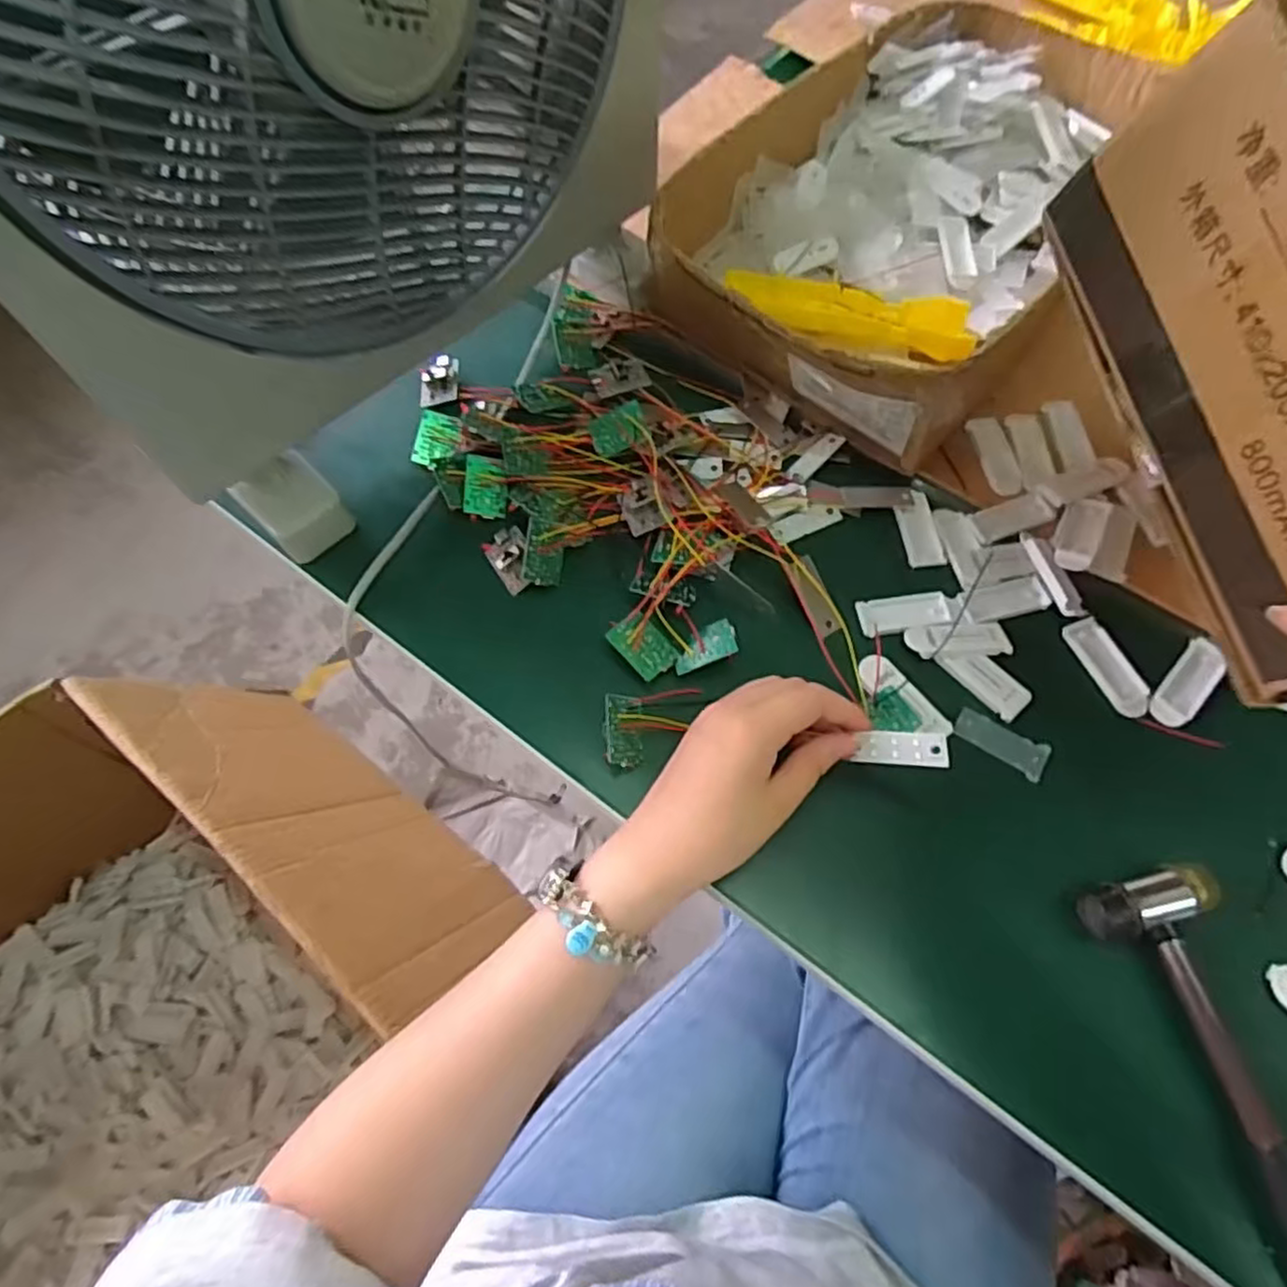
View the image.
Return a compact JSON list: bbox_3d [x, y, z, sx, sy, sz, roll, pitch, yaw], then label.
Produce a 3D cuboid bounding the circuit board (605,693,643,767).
[{"bbox_3d":[-0.009,0.045,0.379,0.027,0.006,0.036,9,72,-38],"label":"circuit board"}]

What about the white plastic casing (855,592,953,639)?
[{"bbox_3d":[0.150,-0.018,0.413,0.052,0.004,0.024,-11,65,-6],"label":"white plastic casing"}]

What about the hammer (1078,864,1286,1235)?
[{"bbox_3d":[0.260,0.215,0.298,0.057,0.027,0.231,-13,65,-7],"label":"hammer"}]

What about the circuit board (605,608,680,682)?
[{"bbox_3d":[0.000,0.001,0.398,0.028,0.009,0.035,-37,70,-17],"label":"circuit board"}]

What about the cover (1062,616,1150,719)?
[{"bbox_3d":[0.259,0.012,0.404,0.021,0.004,0.059,-18,66,-9],"label":"cover"}]

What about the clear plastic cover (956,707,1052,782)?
[{"bbox_3d":[0.191,0.052,0.385,0.048,0.004,0.020,33,68,14],"label":"clear plastic cover"}]

